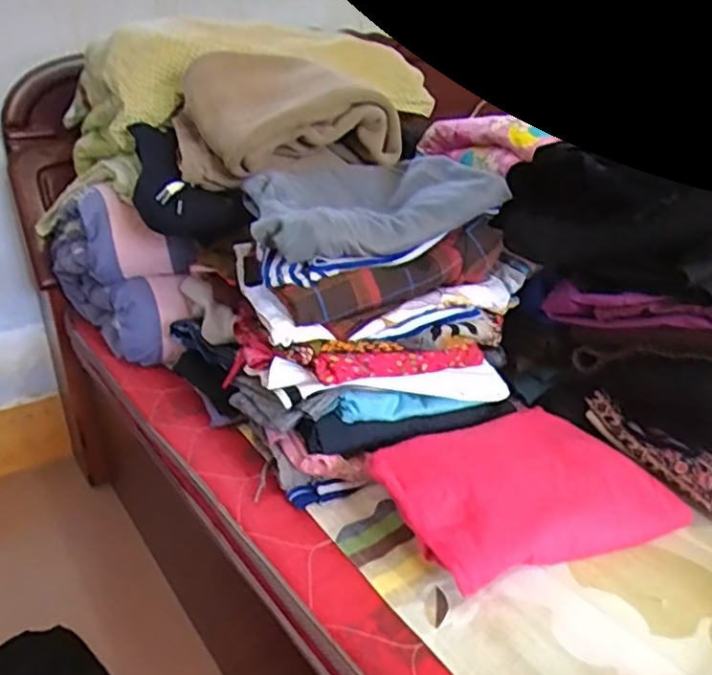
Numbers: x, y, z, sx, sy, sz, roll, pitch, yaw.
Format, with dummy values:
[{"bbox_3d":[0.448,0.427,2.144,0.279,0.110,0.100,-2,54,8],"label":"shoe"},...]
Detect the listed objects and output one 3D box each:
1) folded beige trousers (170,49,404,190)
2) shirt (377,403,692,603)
[{"bbox_3d":[-0.097,-0.309,0.914,0.306,0.152,0.171,-8,22,-12],"label":"folded beige trousers"},{"bbox_3d":[0.156,0.142,0.627,0.265,0.063,0.185,-14,22,-26],"label":"shirt"}]

